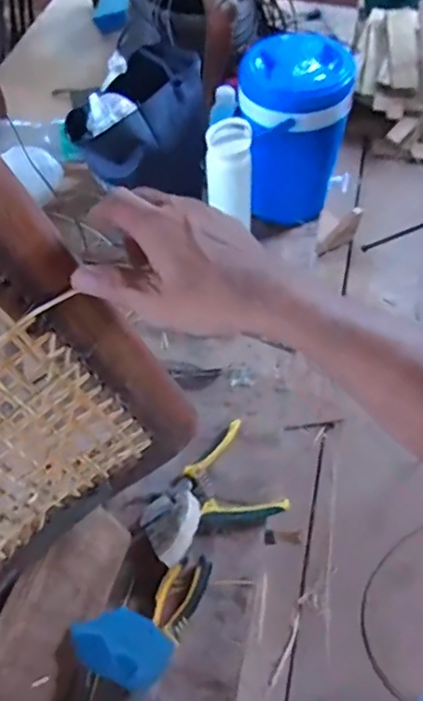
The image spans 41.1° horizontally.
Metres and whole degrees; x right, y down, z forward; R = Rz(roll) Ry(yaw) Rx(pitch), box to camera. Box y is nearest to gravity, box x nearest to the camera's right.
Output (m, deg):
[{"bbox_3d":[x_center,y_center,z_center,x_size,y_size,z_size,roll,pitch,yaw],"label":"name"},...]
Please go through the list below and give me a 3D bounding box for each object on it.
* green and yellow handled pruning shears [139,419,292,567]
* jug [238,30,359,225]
[{"bbox_3d":[-0.005,0.188,0.715,0.172,0.032,0.125,-28,60,-19],"label":"green and yellow handled pruning shears"},{"bbox_3d":[0.128,-0.358,0.927,0.168,0.229,0.162,-2,55,-2],"label":"jug"}]

